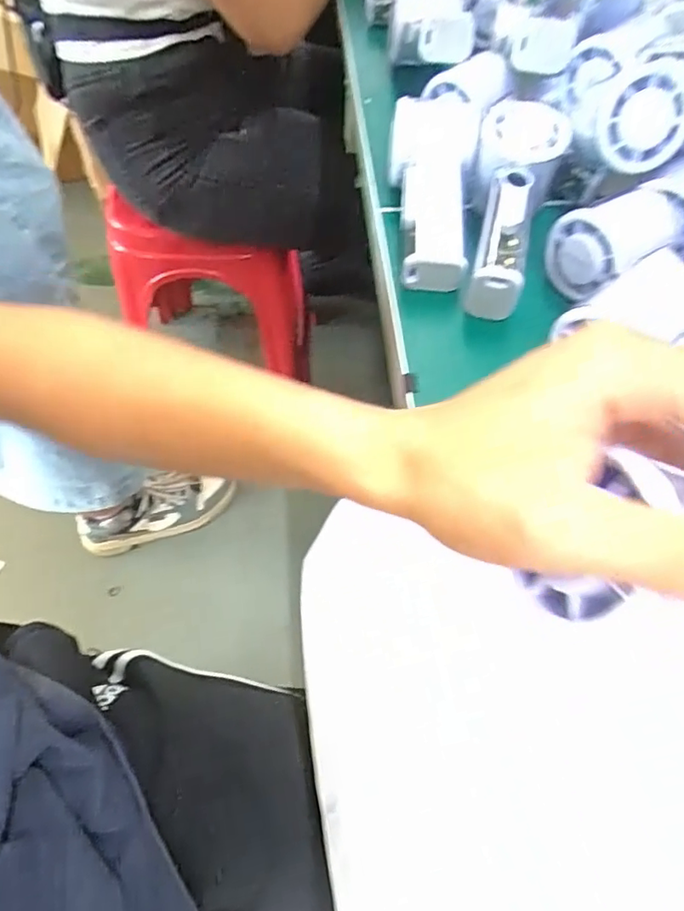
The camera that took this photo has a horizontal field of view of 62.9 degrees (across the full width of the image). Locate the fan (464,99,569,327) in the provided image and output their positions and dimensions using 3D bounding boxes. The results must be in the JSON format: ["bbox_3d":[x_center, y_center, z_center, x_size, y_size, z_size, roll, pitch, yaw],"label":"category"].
[{"bbox_3d":[0.110,-0.166,0.368,0.056,0.052,0.157,14,60,7],"label":"fan"}]

